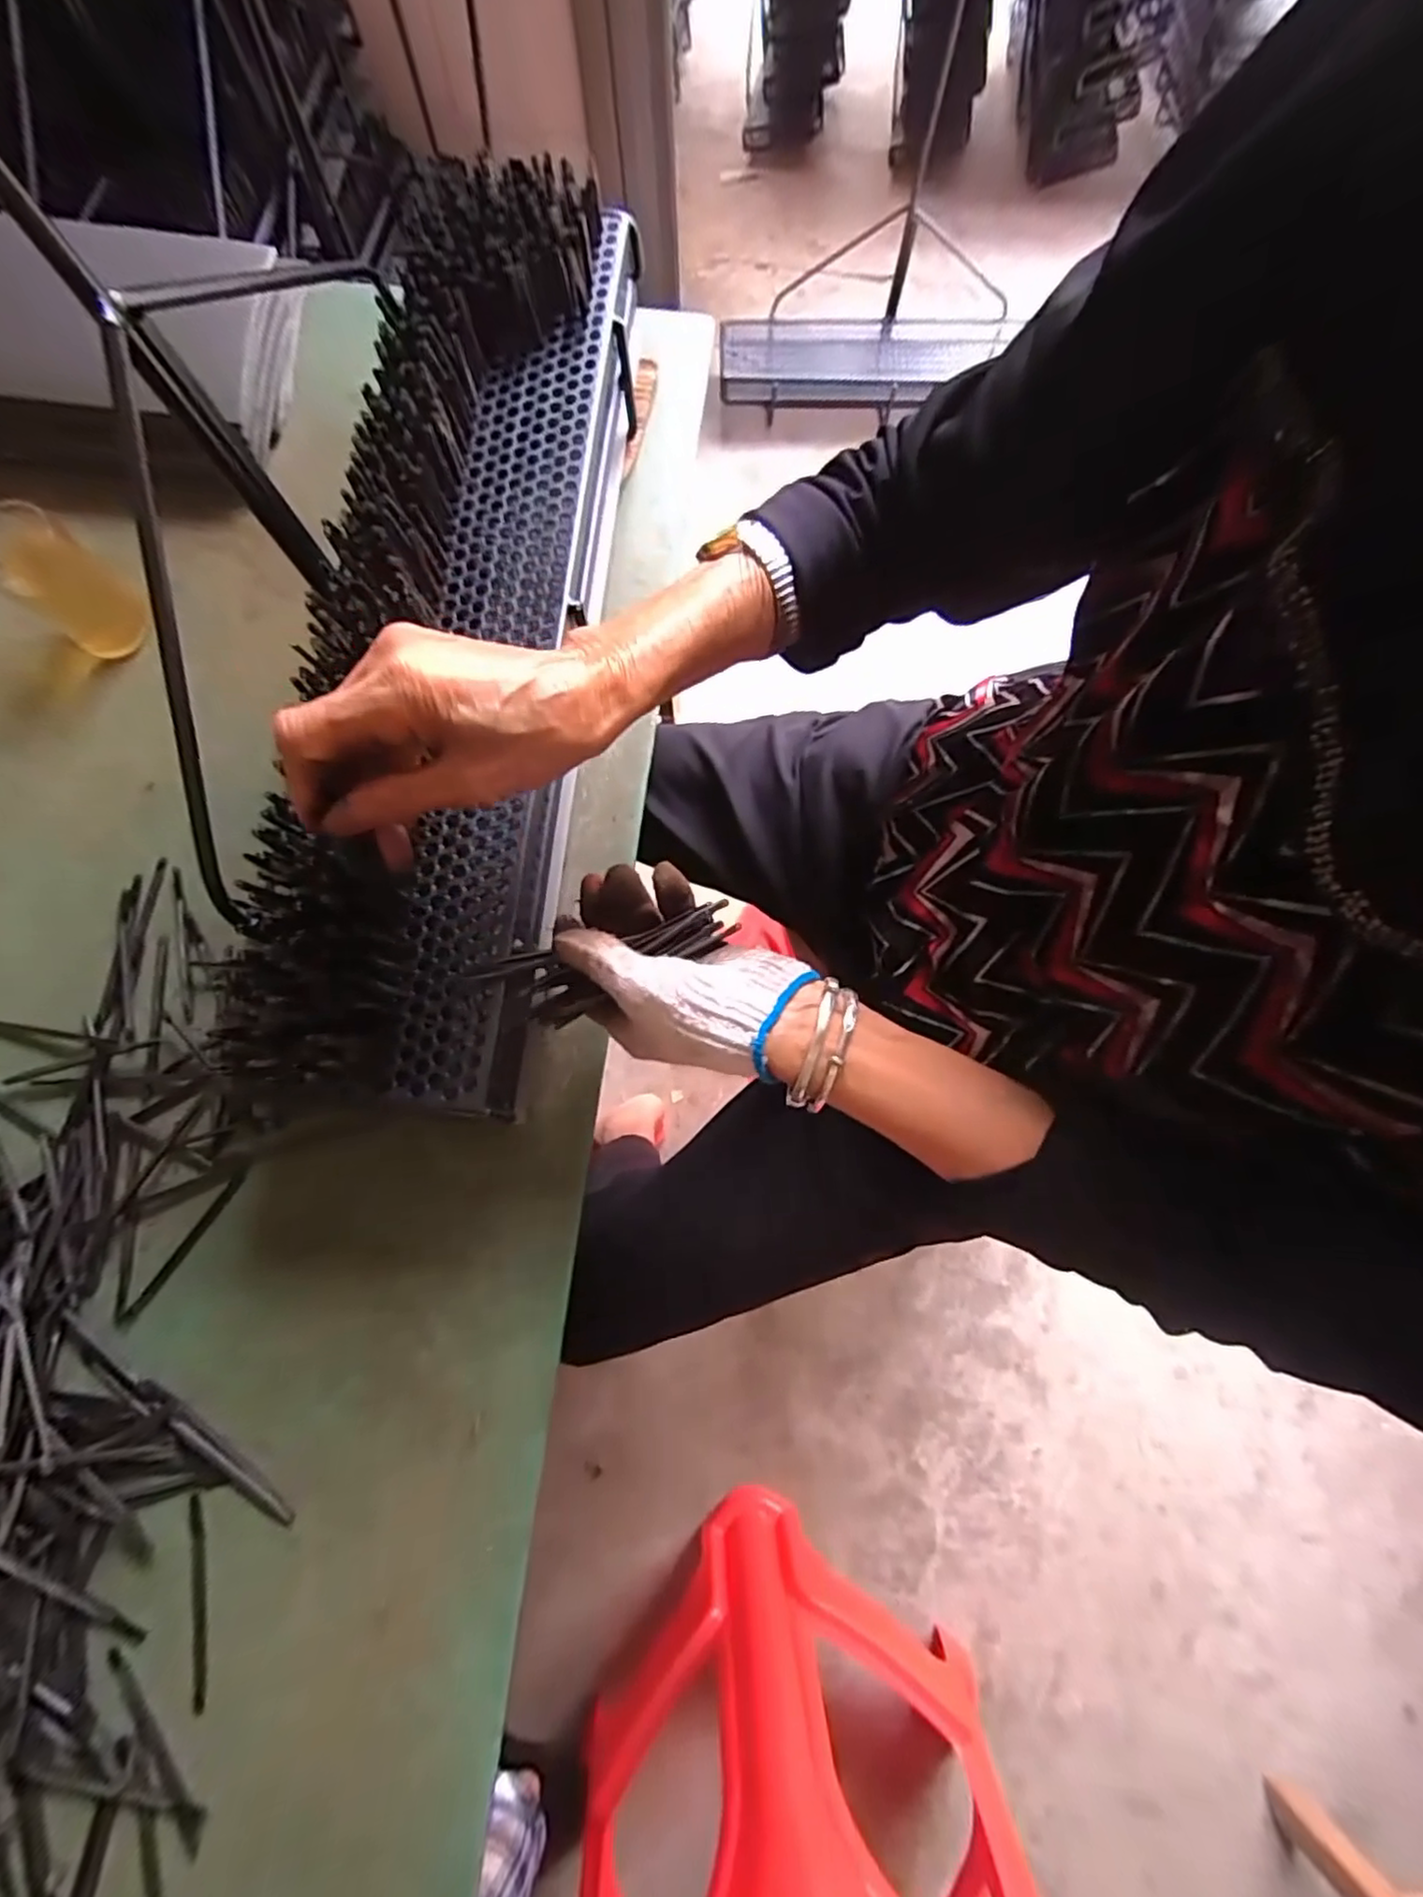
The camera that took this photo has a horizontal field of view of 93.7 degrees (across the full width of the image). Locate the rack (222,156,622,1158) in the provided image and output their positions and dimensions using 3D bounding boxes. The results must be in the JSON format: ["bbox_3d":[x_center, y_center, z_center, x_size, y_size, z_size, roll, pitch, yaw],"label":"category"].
[{"bbox_3d":[-0.145,-0.196,0.388,0.141,0.077,0.568,4,81,0],"label":"rack"}]

